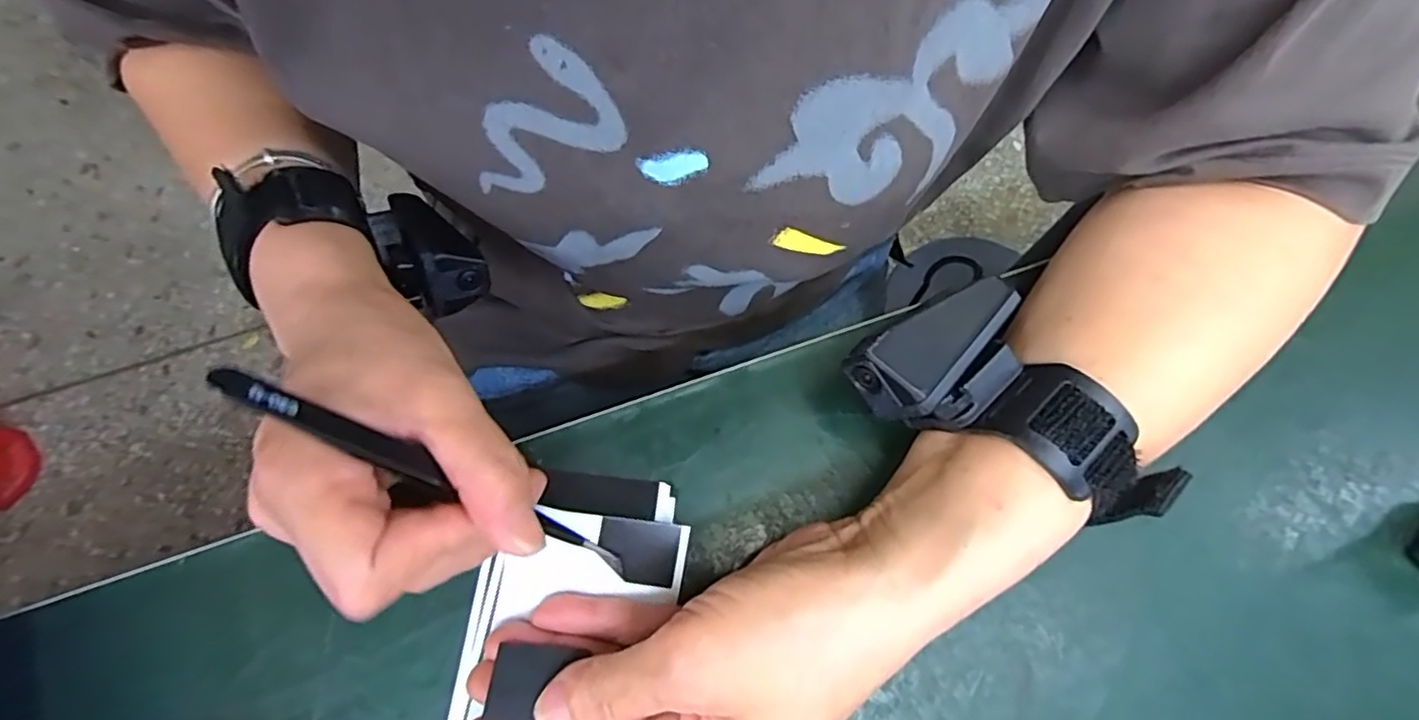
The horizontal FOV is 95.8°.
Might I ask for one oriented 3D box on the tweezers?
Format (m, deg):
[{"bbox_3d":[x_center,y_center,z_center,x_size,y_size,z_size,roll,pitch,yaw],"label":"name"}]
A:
[{"bbox_3d":[-0.085,0.040,0.208,0.139,0.008,0.009,36,68,-28],"label":"tweezers"}]

